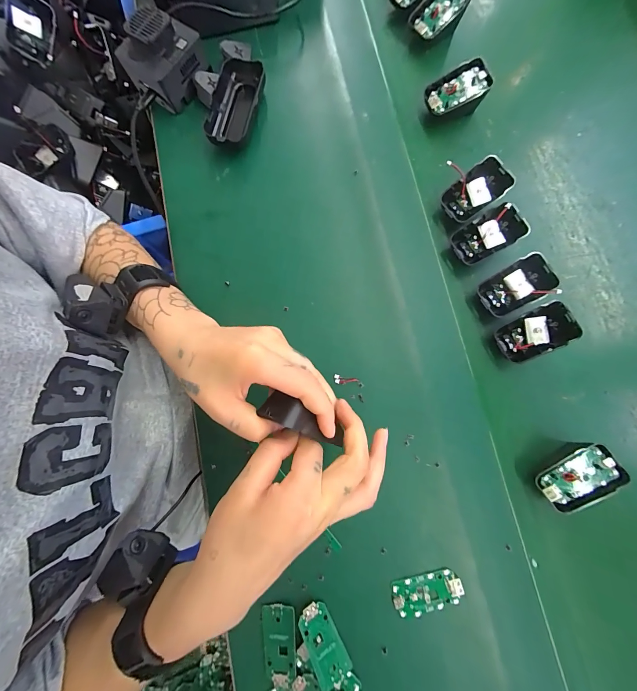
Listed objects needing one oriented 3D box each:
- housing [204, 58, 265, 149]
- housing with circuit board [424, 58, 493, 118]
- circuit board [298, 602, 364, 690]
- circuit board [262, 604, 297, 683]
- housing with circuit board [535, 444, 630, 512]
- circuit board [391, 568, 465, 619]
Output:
[{"bbox_3d":[-0.100,-0.284,0.370,0.057,0.031,0.112,9,79,6],"label":"housing"},{"bbox_3d":[0.162,-0.300,0.366,0.069,0.041,0.048,-9,80,1],"label":"housing with circuit board"},{"bbox_3d":[0.013,0.289,0.276,0.030,0.004,0.099,-24,80,-23],"label":"circuit board"},{"bbox_3d":[-0.037,0.277,0.284,0.031,0.007,0.058,-3,79,0],"label":"circuit board"},{"bbox_3d":[0.245,0.126,0.294,0.069,0.033,0.048,-34,80,-4],"label":"housing with circuit board"},{"bbox_3d":[0.103,0.233,0.286,0.064,0.004,0.032,-16,80,-3],"label":"circuit board"}]

